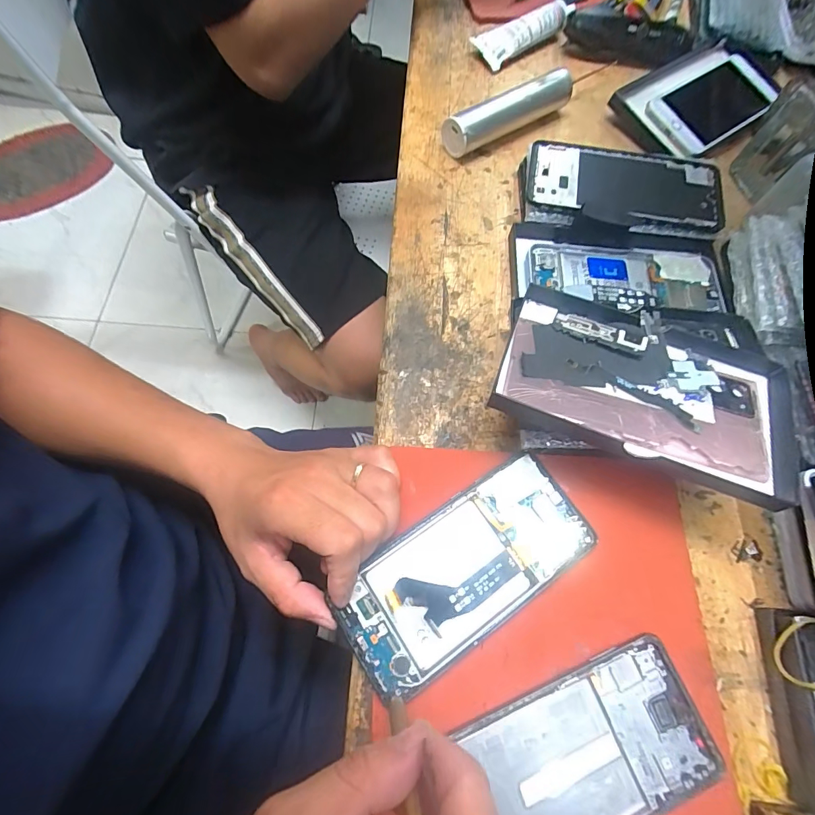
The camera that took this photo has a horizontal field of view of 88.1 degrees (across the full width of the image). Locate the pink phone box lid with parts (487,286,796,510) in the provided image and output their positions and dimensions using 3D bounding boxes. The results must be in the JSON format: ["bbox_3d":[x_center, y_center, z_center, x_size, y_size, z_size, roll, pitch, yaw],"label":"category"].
[{"bbox_3d":[0.153,-0.012,0.267,0.182,0.020,0.102,21,65,7],"label":"pink phone box lid with parts"}]

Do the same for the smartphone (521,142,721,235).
[{"bbox_3d":[0.186,-0.188,0.360,0.161,0.014,0.074,6,75,1],"label":"smartphone"}]

